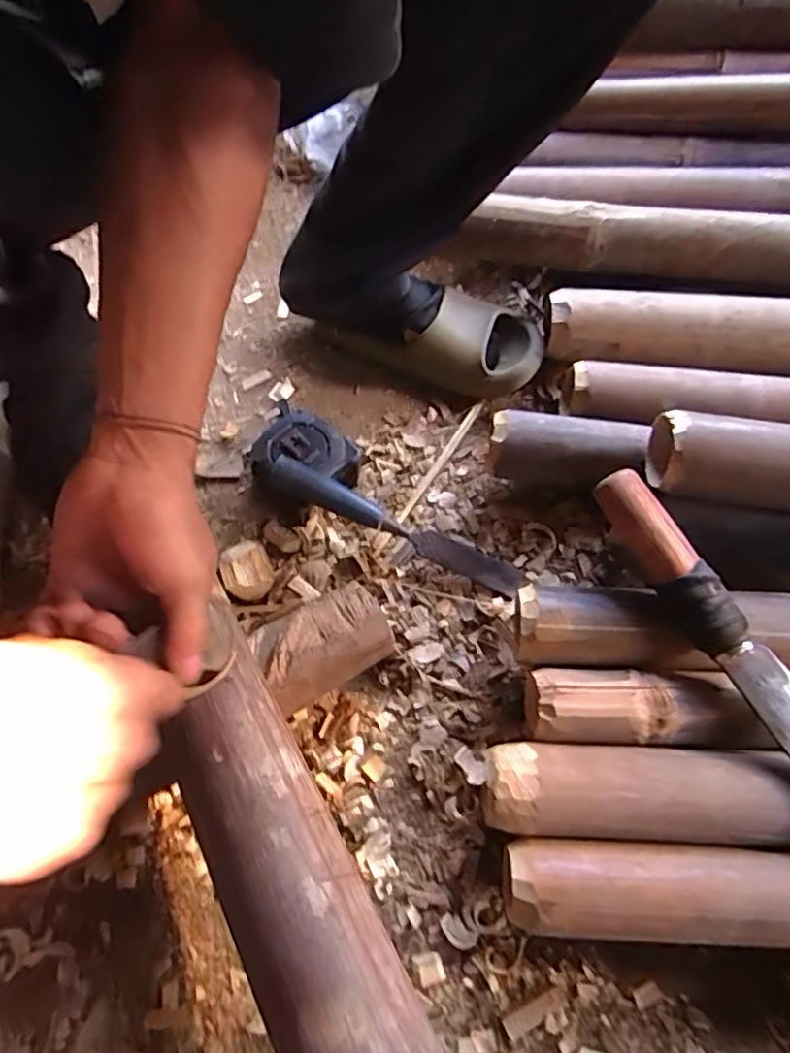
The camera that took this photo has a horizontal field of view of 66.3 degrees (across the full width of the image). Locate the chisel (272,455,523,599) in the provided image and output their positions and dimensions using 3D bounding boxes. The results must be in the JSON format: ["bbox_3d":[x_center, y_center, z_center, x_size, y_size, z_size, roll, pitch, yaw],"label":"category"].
[{"bbox_3d":[0.001,0.000,0.512,0.224,0.021,0.027,27,64,-2],"label":"chisel"}]

